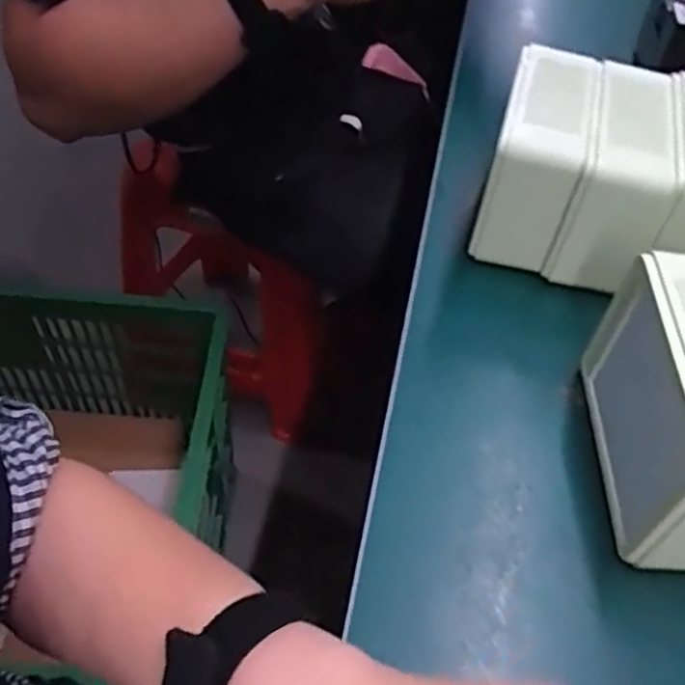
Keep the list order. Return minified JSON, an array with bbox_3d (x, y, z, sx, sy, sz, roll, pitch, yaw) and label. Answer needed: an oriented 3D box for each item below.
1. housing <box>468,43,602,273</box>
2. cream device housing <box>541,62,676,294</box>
[{"bbox_3d":[0.139,-0.134,0.499,0.057,0.098,0.128,16,51,8],"label":"housing"},{"bbox_3d":[0.182,-0.114,0.475,0.052,0.095,0.129,15,50,7],"label":"cream device housing"}]

